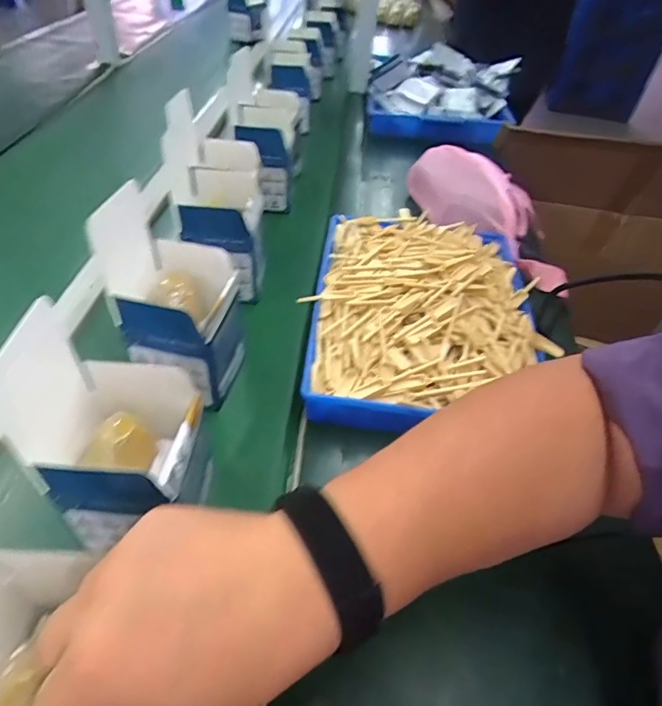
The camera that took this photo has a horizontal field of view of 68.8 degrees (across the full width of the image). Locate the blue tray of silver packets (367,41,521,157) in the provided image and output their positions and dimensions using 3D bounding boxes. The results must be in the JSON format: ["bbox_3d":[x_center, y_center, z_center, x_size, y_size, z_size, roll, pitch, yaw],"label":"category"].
[{"bbox_3d":[0.220,-0.523,0.983,0.288,0.098,0.260,15,45,11],"label":"blue tray of silver packets"}]

